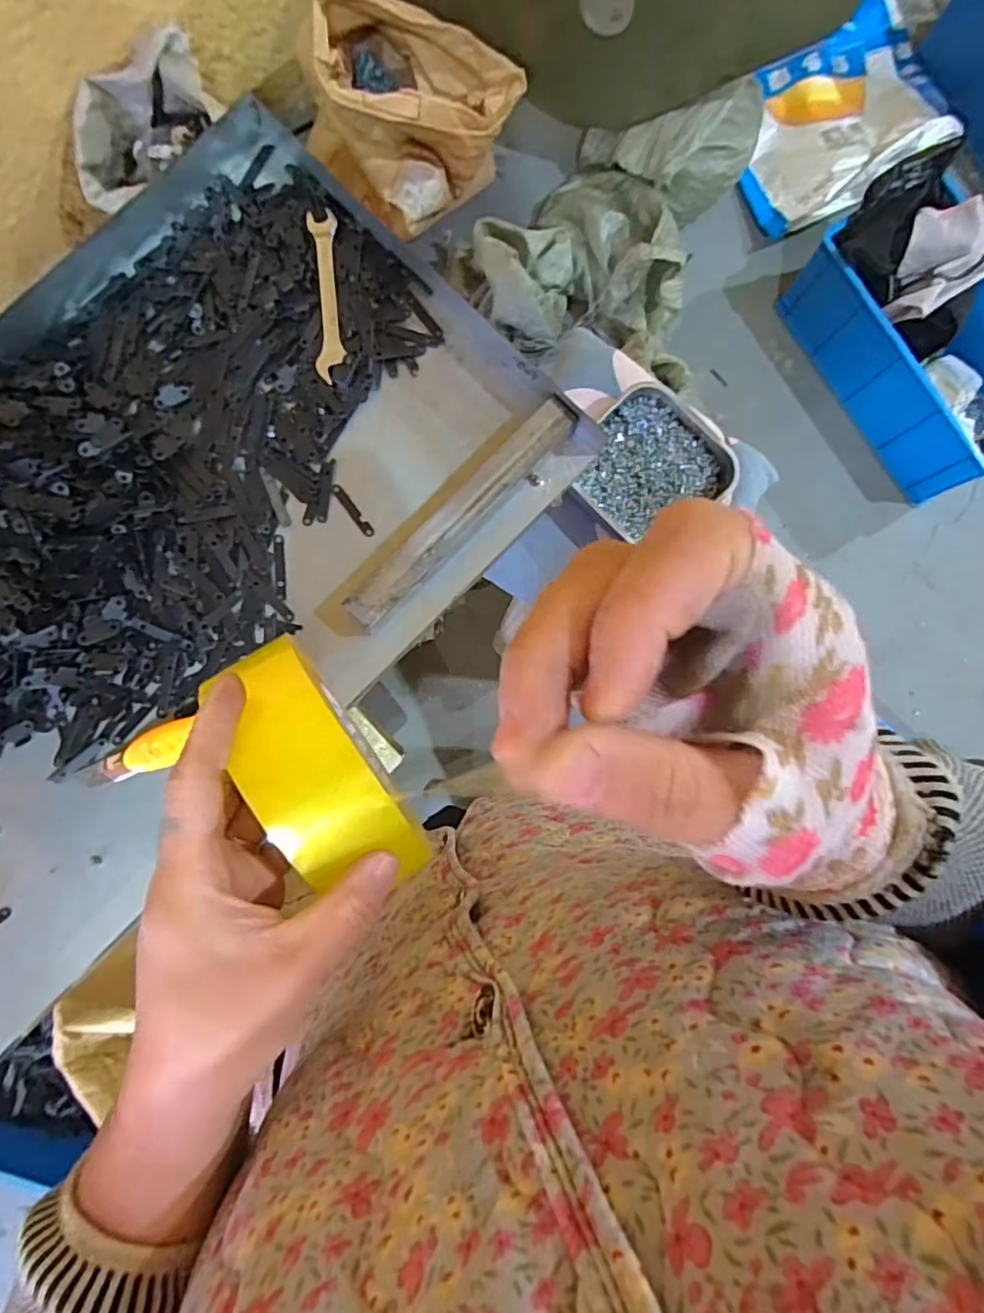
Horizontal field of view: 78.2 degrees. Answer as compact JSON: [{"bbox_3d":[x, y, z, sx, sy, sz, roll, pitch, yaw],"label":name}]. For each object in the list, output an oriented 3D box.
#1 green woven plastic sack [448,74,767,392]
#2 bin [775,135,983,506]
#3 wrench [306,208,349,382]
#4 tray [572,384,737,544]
[{"bbox_3d":[0.219,-0.914,1.287,0.572,0.191,0.530,12,85,-1],"label":"green woven plastic sack"},{"bbox_3d":[0.947,-0.677,1.282,0.326,0.254,0.605,-33,88,-4],"label":"bin"},{"bbox_3d":[-0.137,-0.300,0.504,0.023,0.006,0.146,-4,86,-3],"label":"wrench"},{"bbox_3d":[0.199,-0.235,0.758,0.170,0.040,0.169,44,85,1],"label":"tray"}]

